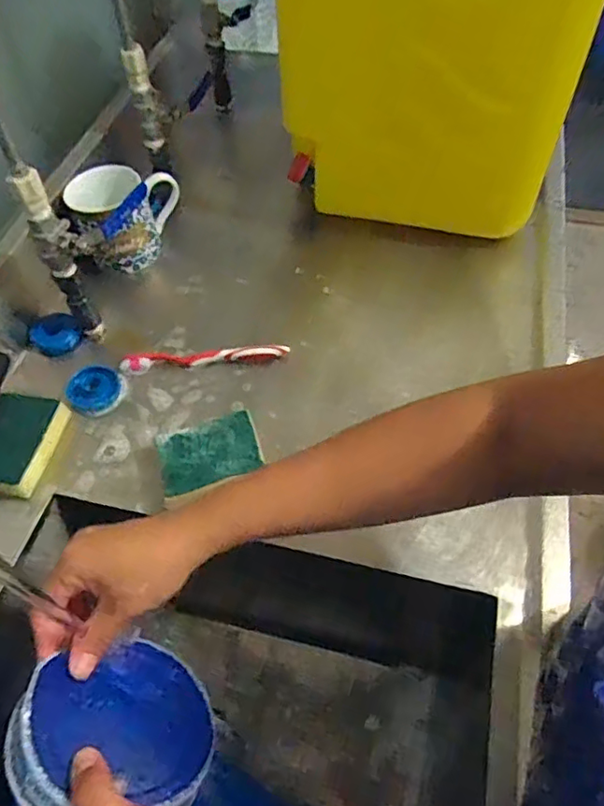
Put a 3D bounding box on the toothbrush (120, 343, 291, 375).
[{"bbox_3d":[-0.107,-0.051,0.645,0.180,0.015,0.026,-6,54,-1],"label":"toothbrush"}]

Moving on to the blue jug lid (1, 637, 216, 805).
[{"bbox_3d":[-0.115,0.201,0.362,0.118,0.024,0.102,12,31,-32],"label":"blue jug lid"}]

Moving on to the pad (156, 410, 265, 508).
[{"bbox_3d":[-0.087,0.055,0.564,0.093,0.028,0.075,-16,55,-8],"label":"pad"}]

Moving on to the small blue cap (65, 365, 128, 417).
[{"bbox_3d":[-0.222,-0.014,0.628,0.063,0.015,0.056,24,59,19],"label":"small blue cap"}]

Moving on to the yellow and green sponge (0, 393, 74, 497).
[{"bbox_3d":[-0.283,0.040,0.582,0.079,0.027,0.102,12,56,12],"label":"yellow and green sponge"}]

